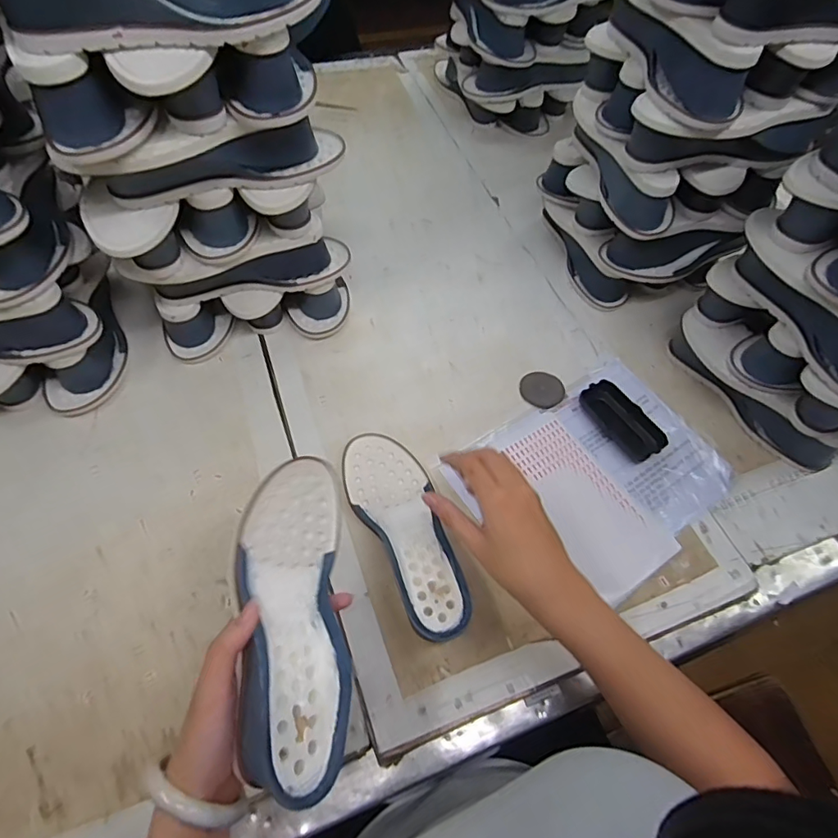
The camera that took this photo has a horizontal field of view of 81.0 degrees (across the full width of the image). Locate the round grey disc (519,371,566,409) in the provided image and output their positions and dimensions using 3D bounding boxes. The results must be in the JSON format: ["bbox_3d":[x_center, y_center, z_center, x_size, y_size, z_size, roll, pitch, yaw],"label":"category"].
[{"bbox_3d":[0.162,-0.040,0.643,0.058,0.009,0.057,2,59,-3],"label":"round grey disc"}]

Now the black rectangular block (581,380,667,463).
[{"bbox_3d":[0.252,0.002,0.612,0.051,0.023,0.109,-33,67,-21],"label":"black rectangular block"}]

